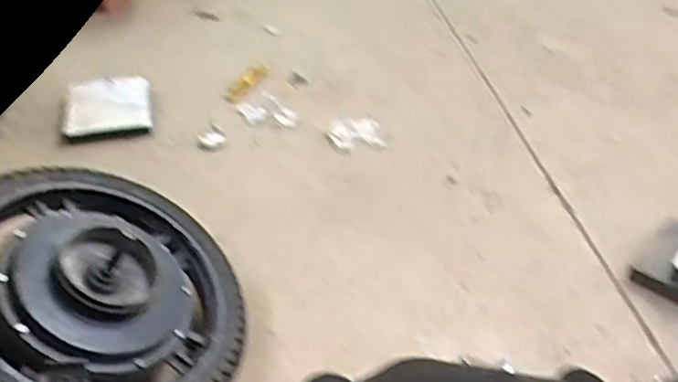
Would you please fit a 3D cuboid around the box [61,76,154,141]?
[{"bbox_3d":[-0.464,-0.170,1.401,0.165,0.026,0.206,-9,39,-11],"label":"box"}]

